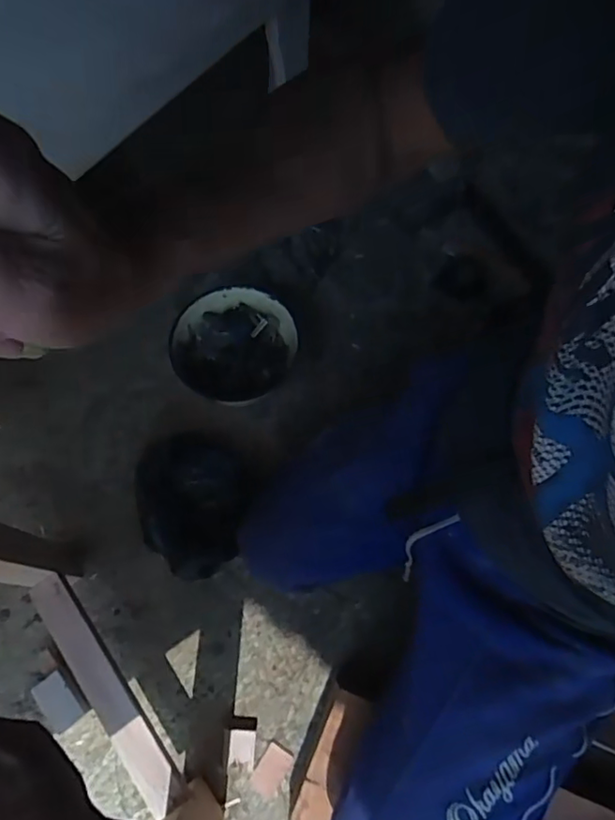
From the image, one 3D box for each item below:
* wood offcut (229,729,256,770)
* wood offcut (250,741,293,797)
[{"bbox_3d":[-0.080,0.417,0.702,0.031,0.022,0.040,3,70,0],"label":"wood offcut"},{"bbox_3d":[-0.046,0.445,0.702,0.035,0.008,0.057,32,72,10],"label":"wood offcut"}]

